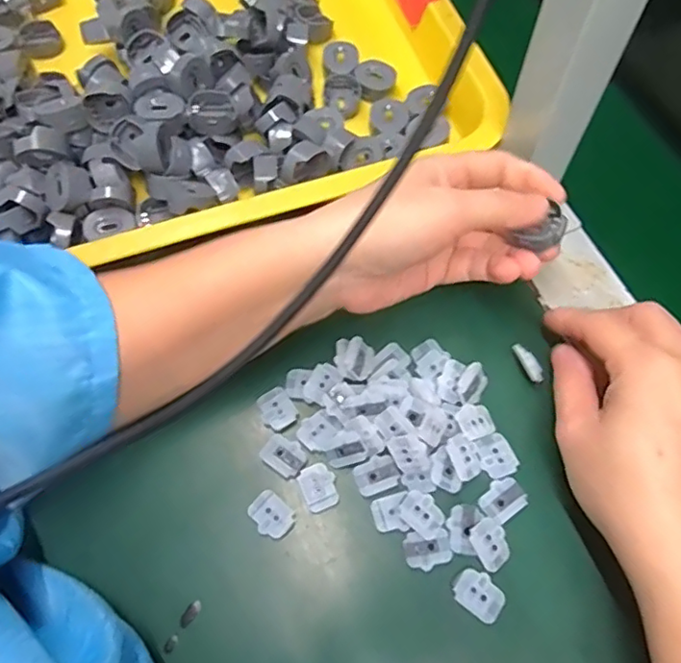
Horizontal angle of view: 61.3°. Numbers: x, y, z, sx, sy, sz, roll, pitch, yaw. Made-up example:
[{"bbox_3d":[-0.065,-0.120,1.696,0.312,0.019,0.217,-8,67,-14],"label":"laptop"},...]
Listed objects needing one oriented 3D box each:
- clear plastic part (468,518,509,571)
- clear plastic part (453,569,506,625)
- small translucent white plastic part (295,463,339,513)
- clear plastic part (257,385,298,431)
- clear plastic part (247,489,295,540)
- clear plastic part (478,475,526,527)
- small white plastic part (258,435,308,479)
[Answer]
[{"bbox_3d":[0.069,0.097,0.264,0.016,0.006,0.020,-29,67,-12],"label":"clear plastic part"},{"bbox_3d":[0.062,0.118,0.258,0.022,0.004,0.017,34,70,17],"label":"clear plastic part"},{"bbox_3d":[-0.011,0.076,0.281,0.017,0.004,0.021,-26,66,-10],"label":"small translucent white plastic part"},{"bbox_3d":[-0.033,0.041,0.300,0.017,0.005,0.020,-32,67,-13],"label":"clear plastic part"},{"bbox_3d":[-0.033,0.089,0.276,0.021,0.004,0.017,40,72,19],"label":"clear plastic part"},{"bbox_3d":[0.078,0.080,0.275,0.021,0.004,0.017,-33,68,-13],"label":"clear plastic part"},{"bbox_3d":[-0.028,0.062,0.289,0.021,0.005,0.016,31,69,16],"label":"small white plastic part"}]

